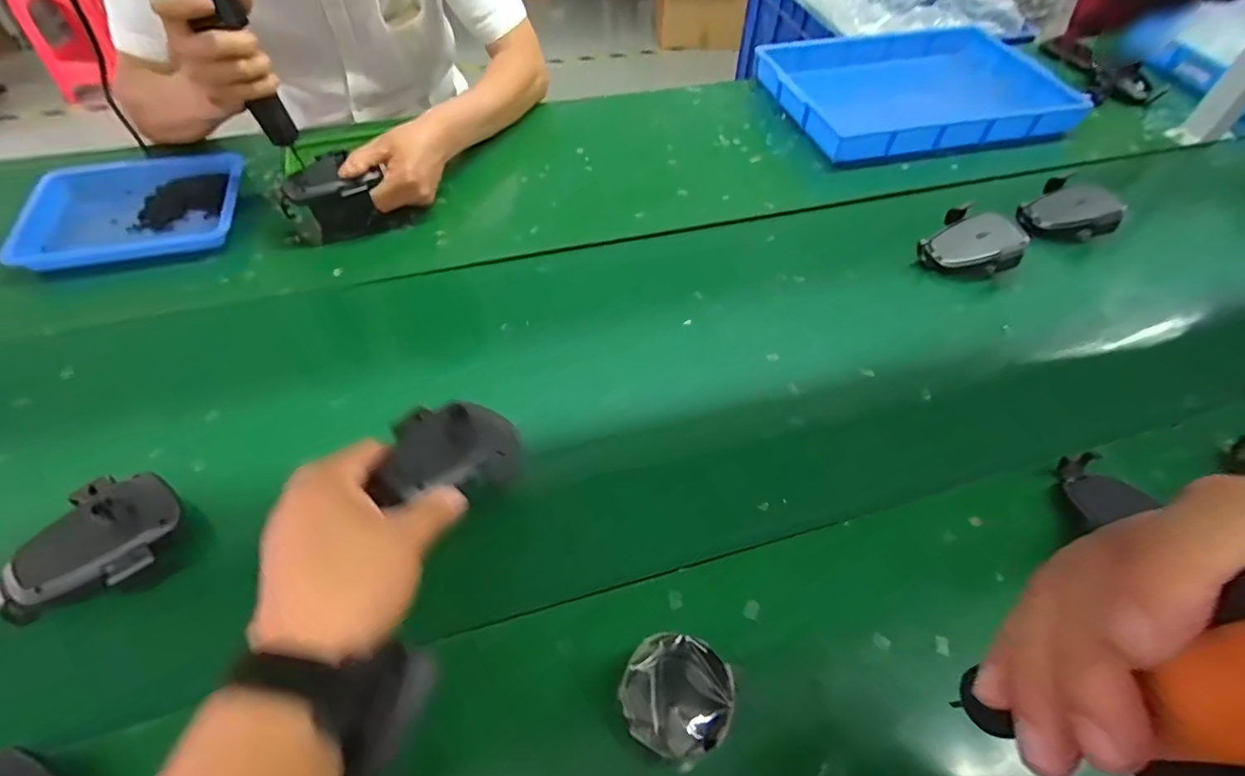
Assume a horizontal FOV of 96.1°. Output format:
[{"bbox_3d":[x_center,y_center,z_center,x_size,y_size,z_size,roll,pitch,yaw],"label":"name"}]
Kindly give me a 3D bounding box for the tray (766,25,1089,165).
[{"bbox_3d":[0.473,-0.455,0.849,0.445,0.075,0.309,-8,52,-10],"label":"tray"}]

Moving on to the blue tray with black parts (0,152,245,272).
[{"bbox_3d":[-0.578,-0.220,0.666,0.225,0.029,0.171,-11,53,-12],"label":"blue tray with black parts"}]

